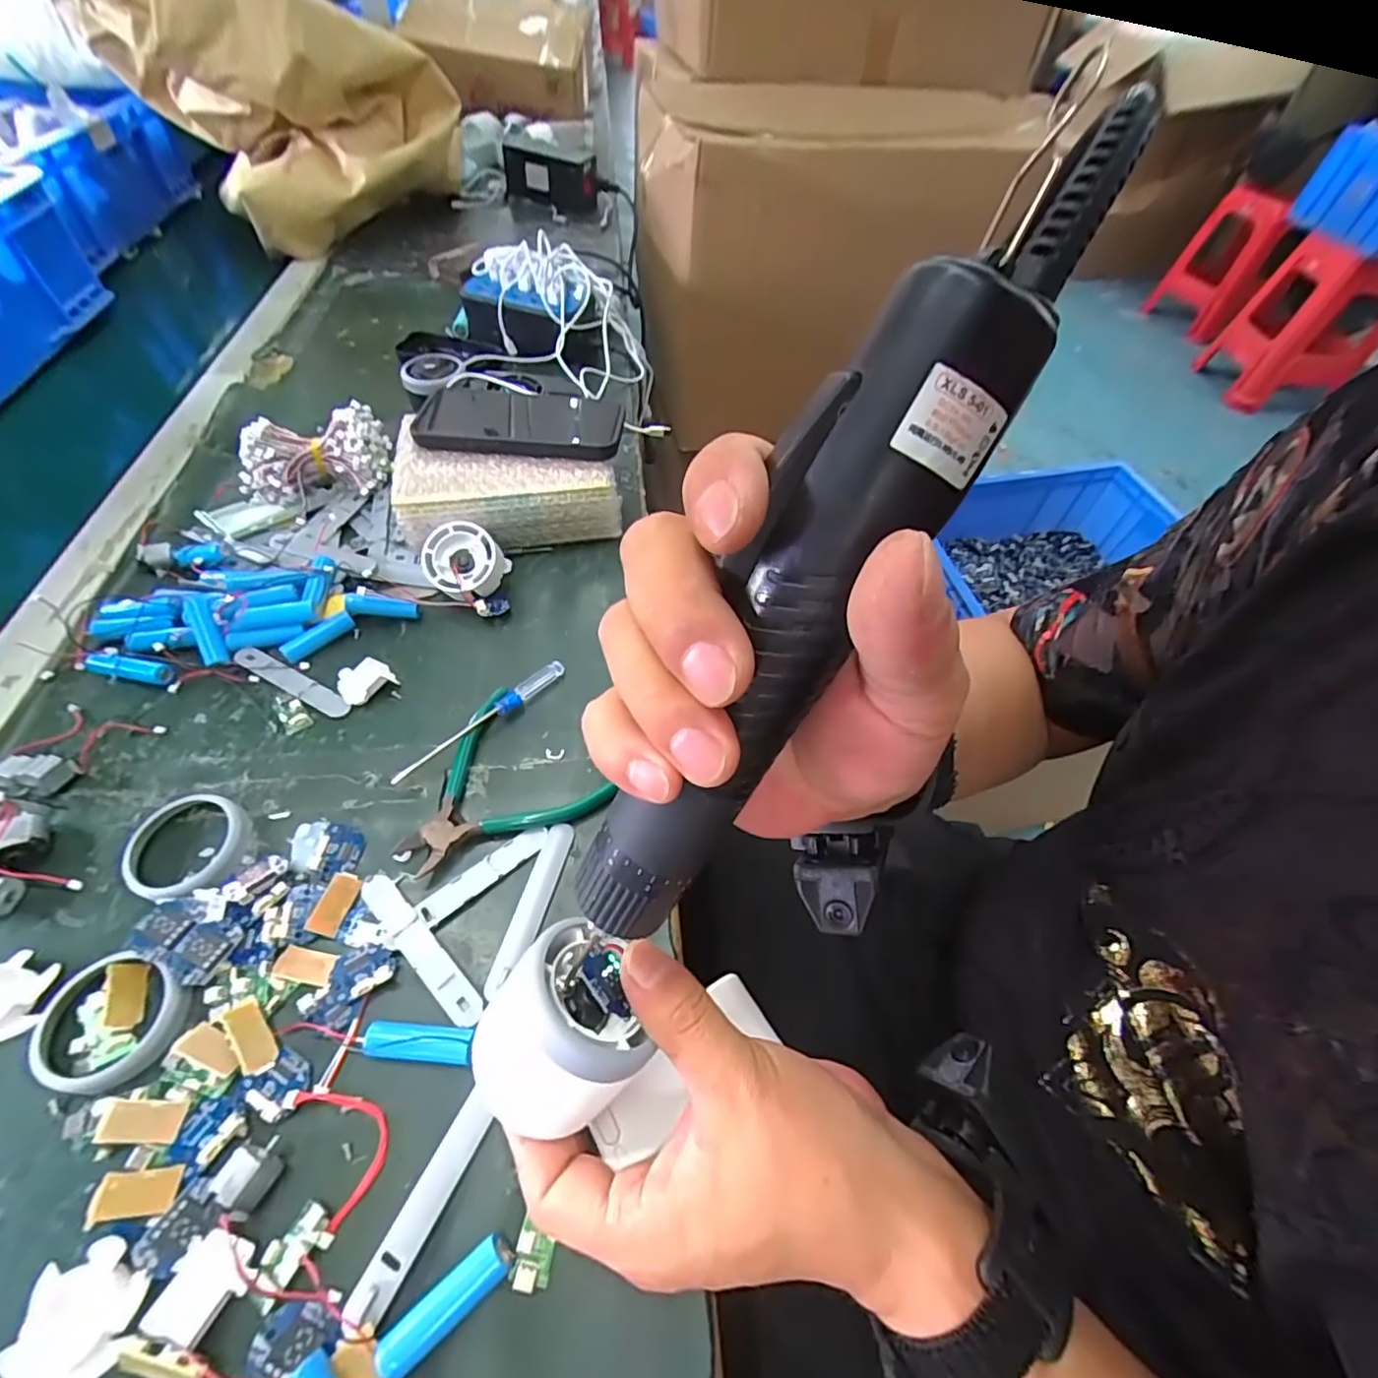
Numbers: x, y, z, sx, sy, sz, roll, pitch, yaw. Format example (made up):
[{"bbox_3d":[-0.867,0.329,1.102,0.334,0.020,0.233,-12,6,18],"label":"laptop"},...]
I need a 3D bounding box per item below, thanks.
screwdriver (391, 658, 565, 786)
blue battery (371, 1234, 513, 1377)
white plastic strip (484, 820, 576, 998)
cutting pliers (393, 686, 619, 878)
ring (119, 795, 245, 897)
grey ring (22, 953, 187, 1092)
[{"bbox_3d":[-0.131,0.021,0.383,0.012,0.014,0.127,35,59,20],"label":"screwdriver"},{"bbox_3d":[-0.092,0.232,0.222,0.050,0.012,0.014,-33,63,-25],"label":"blue battery"},{"bbox_3d":[-0.083,0.115,0.316,0.017,0.005,0.092,13,54,5],"label":"white plastic strip"},{"bbox_3d":[-0.121,0.063,0.349,0.108,0.011,0.108,38,60,22],"label":"cutting pliers"},{"bbox_3d":[-0.275,0.085,0.324,0.054,0.011,0.057,2,54,-3],"label":"ring"},{"bbox_3d":[-0.269,0.154,0.275,0.057,0.014,0.055,2,54,-3],"label":"grey ring"}]

